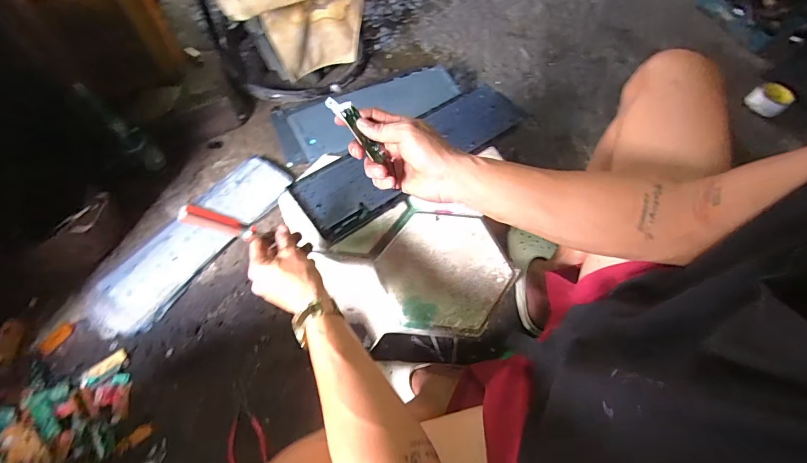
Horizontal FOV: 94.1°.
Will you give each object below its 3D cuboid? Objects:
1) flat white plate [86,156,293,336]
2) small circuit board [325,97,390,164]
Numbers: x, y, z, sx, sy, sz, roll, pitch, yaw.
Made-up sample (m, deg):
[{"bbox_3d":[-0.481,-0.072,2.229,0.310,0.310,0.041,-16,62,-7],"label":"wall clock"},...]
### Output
[{"bbox_3d":[-0.451,0.010,0.821,0.144,0.032,0.476,34,67,14],"label":"flat white plate"},{"bbox_3d":[-0.049,-0.116,0.425,0.023,0.009,0.091,-46,104,-21],"label":"small circuit board"}]

